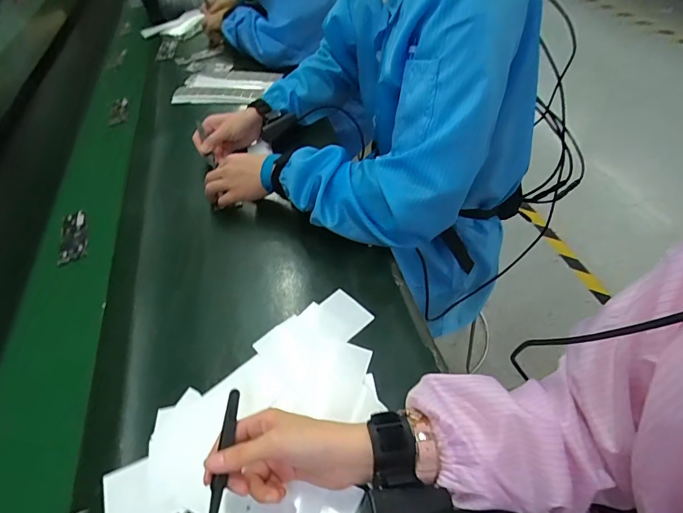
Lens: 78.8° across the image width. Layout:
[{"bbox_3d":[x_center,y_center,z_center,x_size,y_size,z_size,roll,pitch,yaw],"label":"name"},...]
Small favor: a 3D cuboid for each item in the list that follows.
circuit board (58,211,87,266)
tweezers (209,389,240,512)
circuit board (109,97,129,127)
[{"bbox_3d":[-0.430,-0.034,0.664,0.042,0.013,0.113,-21,48,-12],"label":"circuit board"},{"bbox_3d":[-0.099,0.167,0.350,0.012,0.008,0.108,-2,52,5],"label":"tweezers"},{"bbox_3d":[-0.500,-0.329,0.940,0.038,0.007,0.090,-9,61,-1],"label":"circuit board"}]

